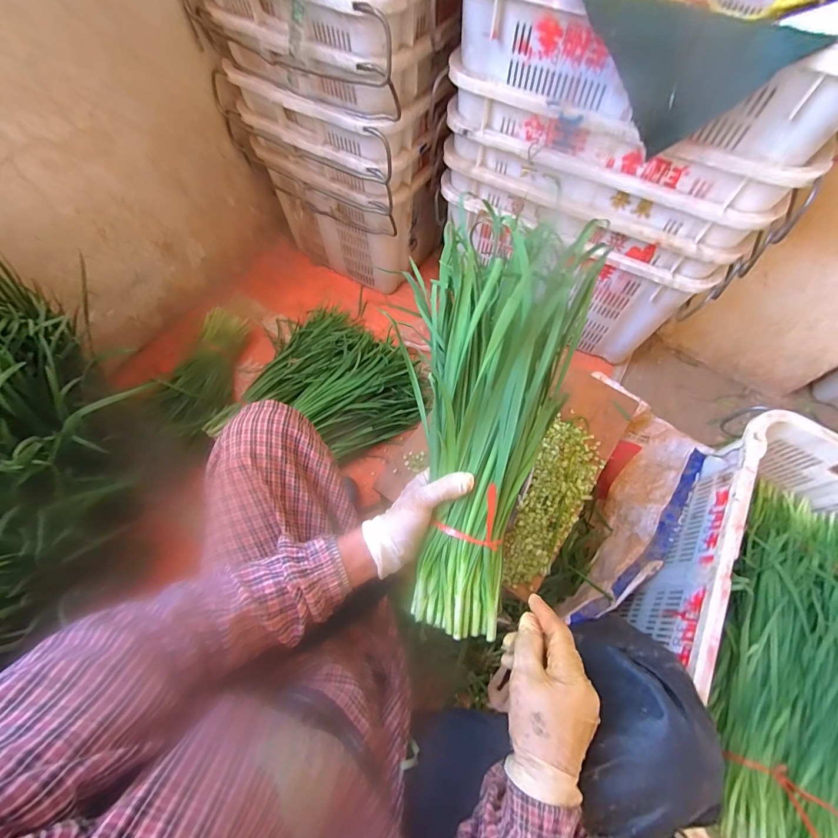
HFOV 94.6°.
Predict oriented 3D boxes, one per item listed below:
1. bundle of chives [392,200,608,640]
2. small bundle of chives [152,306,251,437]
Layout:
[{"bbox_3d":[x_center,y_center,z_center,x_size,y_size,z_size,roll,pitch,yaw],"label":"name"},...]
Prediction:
[{"bbox_3d":[0.075,-0.002,0.435,0.196,0.073,0.458,11,86,2],"label":"bundle of chives"},{"bbox_3d":[-0.534,-0.112,0.969,0.120,0.088,0.342,6,65,0],"label":"small bundle of chives"}]

